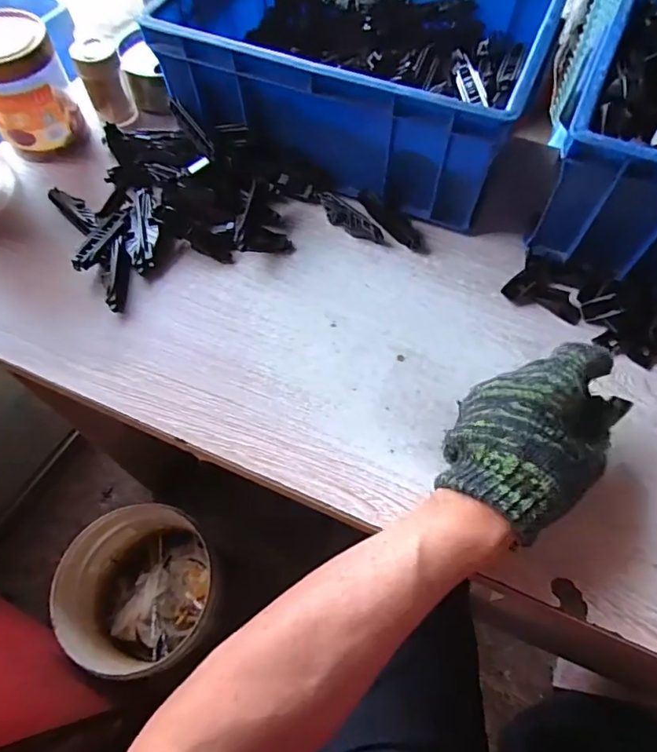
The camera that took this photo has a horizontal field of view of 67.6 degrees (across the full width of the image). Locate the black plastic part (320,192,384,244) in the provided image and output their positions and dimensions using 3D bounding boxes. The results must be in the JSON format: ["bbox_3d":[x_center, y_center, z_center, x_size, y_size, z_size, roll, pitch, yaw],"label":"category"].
[{"bbox_3d":[0.019,-0.153,0.478,0.021,0.014,0.077,-41,70,-19],"label":"black plastic part"}]

